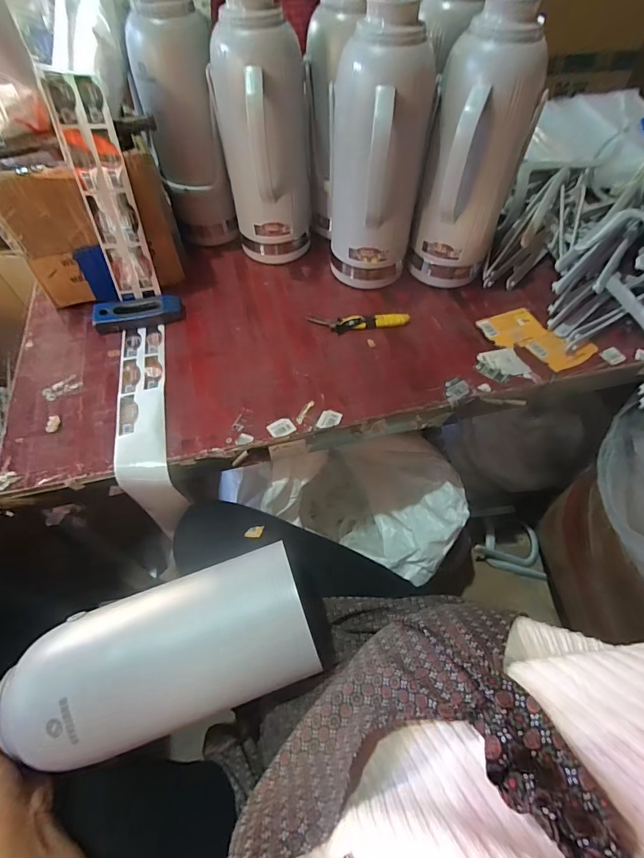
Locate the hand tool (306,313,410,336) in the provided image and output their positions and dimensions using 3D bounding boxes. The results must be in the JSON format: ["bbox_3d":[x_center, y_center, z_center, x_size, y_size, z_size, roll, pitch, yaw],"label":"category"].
[{"bbox_3d":[0.060,-0.174,0.666,0.165,0.012,0.035,1,56,0],"label":"hand tool"}]

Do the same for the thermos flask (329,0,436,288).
[{"bbox_3d":[0.087,-0.381,0.605,0.118,0.342,0.116,-24,59,-15],"label":"thermos flask"}]

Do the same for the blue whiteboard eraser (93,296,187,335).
[{"bbox_3d":[-0.303,-0.194,0.672,0.140,0.024,0.049,-13,57,-8],"label":"blue whiteboard eraser"}]

